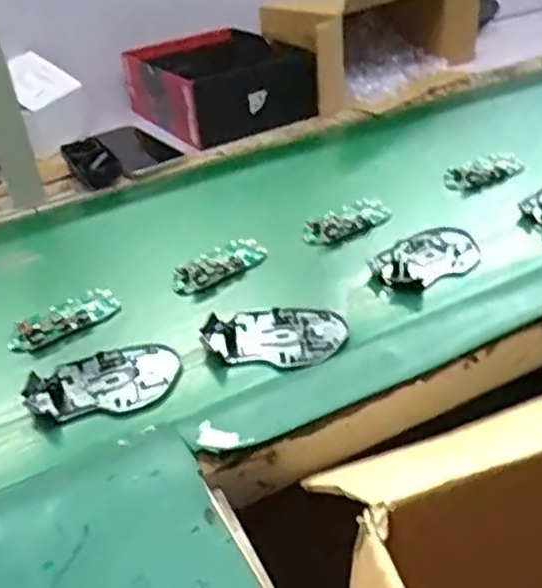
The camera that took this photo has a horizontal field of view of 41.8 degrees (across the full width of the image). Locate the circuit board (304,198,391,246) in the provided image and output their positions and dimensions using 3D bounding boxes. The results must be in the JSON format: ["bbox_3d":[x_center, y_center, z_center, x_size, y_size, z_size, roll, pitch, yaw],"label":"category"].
[{"bbox_3d":[0.081,-0.074,0.724,0.100,0.016,0.046,-30,40,-31],"label":"circuit board"}]

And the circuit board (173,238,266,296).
[{"bbox_3d":[-0.049,-0.029,0.674,0.099,0.016,0.043,-30,43,-31],"label":"circuit board"}]

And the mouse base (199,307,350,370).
[{"bbox_3d":[0.003,0.033,0.581,0.115,0.007,0.074,2,36,8],"label":"mouse base"}]

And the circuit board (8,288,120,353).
[{"bbox_3d":[-0.179,0.025,0.624,0.096,0.012,0.043,-32,57,-33],"label":"circuit board"}]

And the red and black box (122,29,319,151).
[{"bbox_3d":[-0.078,-0.306,1.000,0.205,0.096,0.243,-21,36,-20],"label":"red and black box"}]

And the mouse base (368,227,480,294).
[{"bbox_3d":[0.143,-0.031,0.656,0.123,0.009,0.073,-27,41,-28],"label":"mouse base"}]

